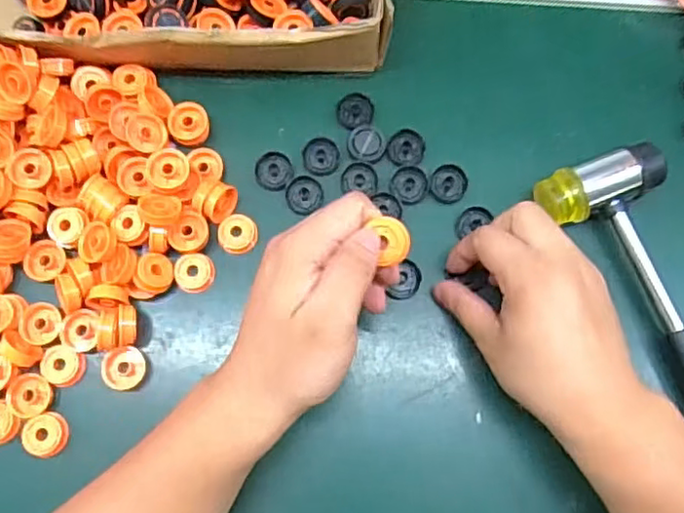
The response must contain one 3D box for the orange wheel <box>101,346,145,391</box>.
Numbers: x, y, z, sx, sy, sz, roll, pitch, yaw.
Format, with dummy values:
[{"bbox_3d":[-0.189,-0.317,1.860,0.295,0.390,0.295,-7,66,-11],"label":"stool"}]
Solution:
[{"bbox_3d":[-0.135,0.069,0.395,0.024,0.009,0.026,0,75,0],"label":"orange wheel"}]

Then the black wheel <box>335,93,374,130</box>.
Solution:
[{"bbox_3d":[0.009,-0.100,0.438,0.025,0.006,0.024,0,75,0],"label":"black wheel"}]

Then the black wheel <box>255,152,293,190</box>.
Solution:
[{"bbox_3d":[-0.046,-0.058,0.428,0.024,0.004,0.027,-20,76,-6],"label":"black wheel"}]

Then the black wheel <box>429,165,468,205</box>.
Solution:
[{"bbox_3d":[0.071,-0.049,0.425,0.024,0.006,0.025,0,75,0],"label":"black wheel"}]

